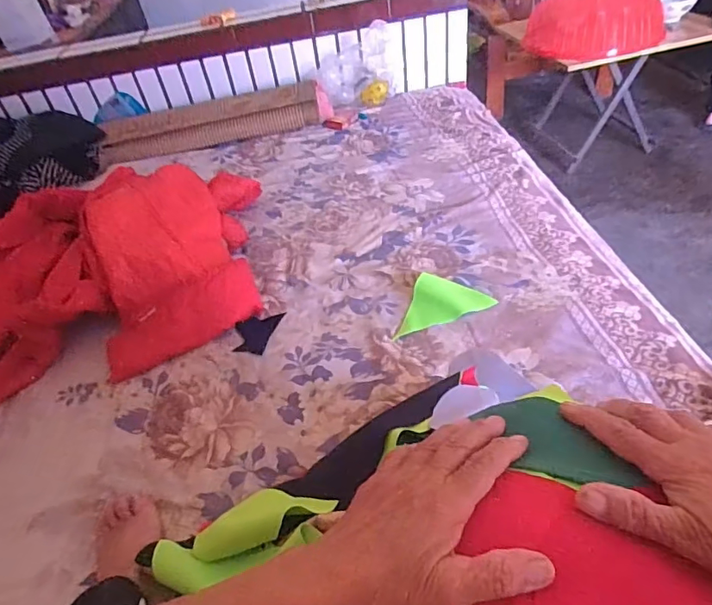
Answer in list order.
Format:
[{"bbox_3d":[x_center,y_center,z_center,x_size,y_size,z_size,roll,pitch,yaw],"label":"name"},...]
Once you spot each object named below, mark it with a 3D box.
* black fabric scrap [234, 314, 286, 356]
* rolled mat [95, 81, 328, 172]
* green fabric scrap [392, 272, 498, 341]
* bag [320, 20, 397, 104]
[{"bbox_3d":[-0.173,0.047,0.887,0.064,0.014,0.104,9,47,15],"label":"black fabric scrap"},{"bbox_3d":[-0.391,-0.490,1.415,0.596,0.088,0.130,-17,44,-11],"label":"rolled mat"},{"bbox_3d":[0.155,0.015,0.874,0.134,0.022,0.134,10,46,21],"label":"green fabric scrap"},{"bbox_3d":[0.001,-0.656,1.459,0.213,0.187,0.111,-8,42,3],"label":"bag"}]

